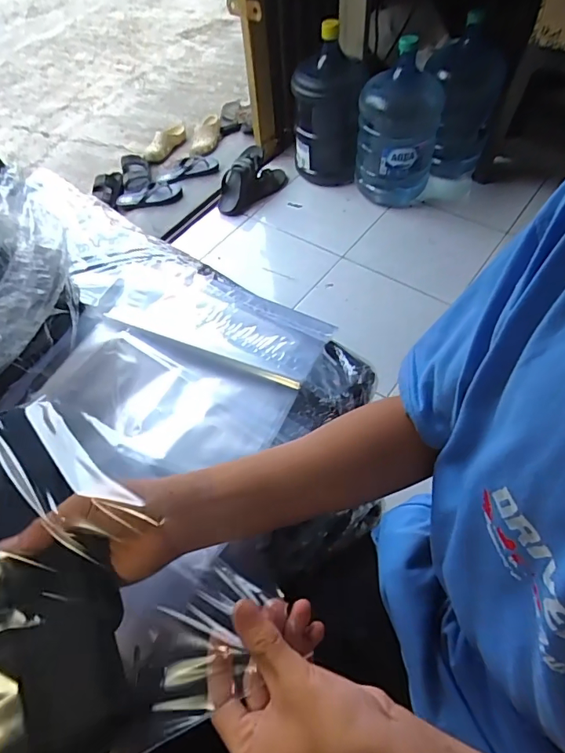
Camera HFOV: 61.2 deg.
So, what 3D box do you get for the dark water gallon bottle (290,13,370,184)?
[{"bbox_3d":[0.164,-0.930,1.681,0.255,0.465,0.258,5,56,8],"label":"dark water gallon bottle"}]

